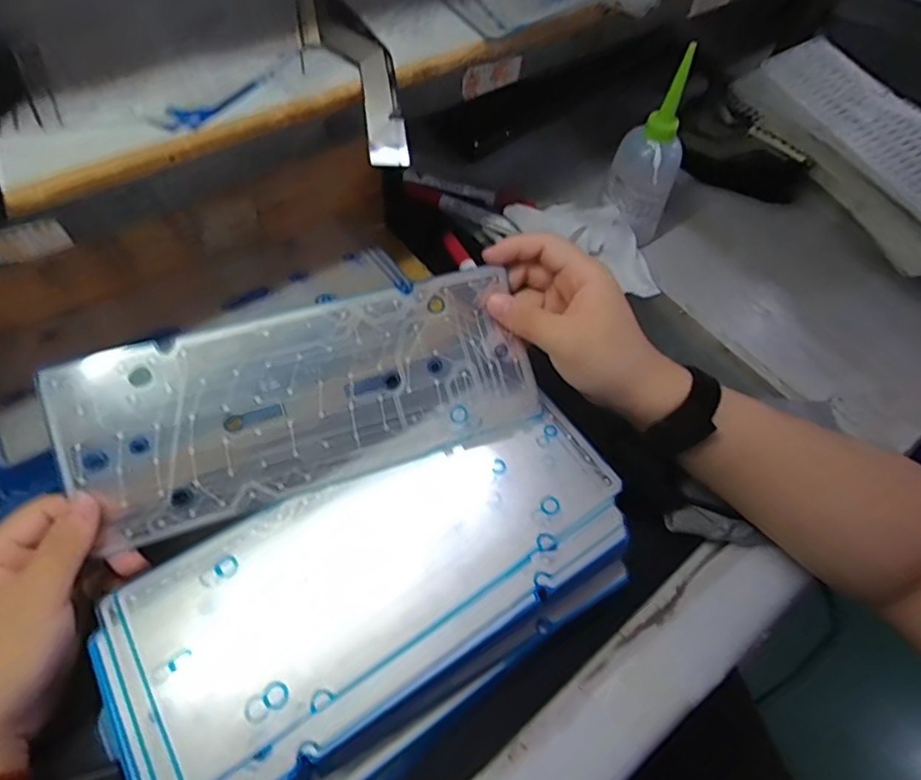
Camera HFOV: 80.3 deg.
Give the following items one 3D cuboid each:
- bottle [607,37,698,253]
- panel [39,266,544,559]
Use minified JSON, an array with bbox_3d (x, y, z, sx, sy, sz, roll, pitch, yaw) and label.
[{"bbox_3d":[0.170,-0.203,0.493,0.062,0.165,0.050,20,59,8],"label":"bottle"},{"bbox_3d":[-0.090,0.003,0.337,0.273,0.006,0.109,-16,88,-15],"label":"panel"}]

